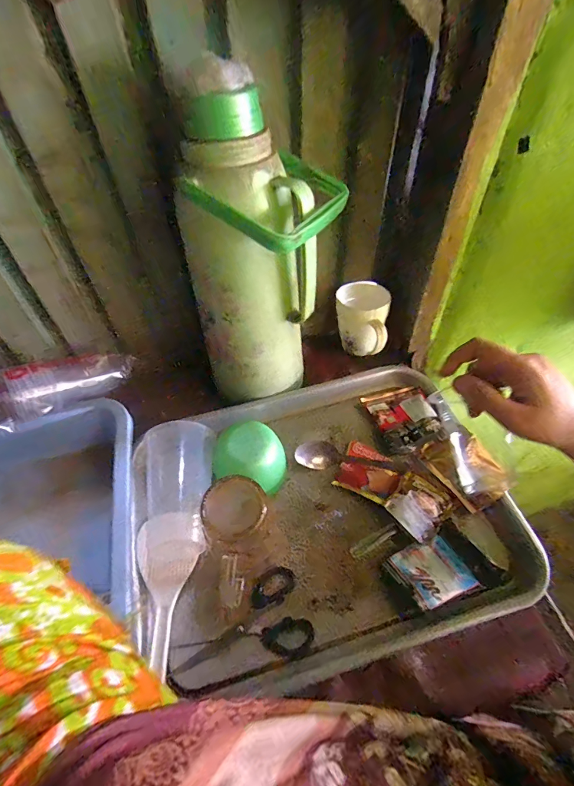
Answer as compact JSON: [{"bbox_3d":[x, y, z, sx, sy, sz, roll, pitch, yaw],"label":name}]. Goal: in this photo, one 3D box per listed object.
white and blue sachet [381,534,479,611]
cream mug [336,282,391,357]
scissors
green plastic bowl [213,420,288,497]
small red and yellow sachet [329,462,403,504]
[{"bbox_3d":[0.152,0.187,0.395,0.074,0.012,0.063,-17,38,-21],"label":"white and blue sachet"},{"bbox_3d":[0.117,-0.112,0.594,0.080,0.085,0.094,8,52,9],"label":"cream mug"},{"bbox_3d":[-0.047,0.243,0.388,0.134,0.015,0.079,-17,52,-11],"label":"scissors"},{"bbox_3d":[-0.047,0.086,0.461,0.088,0.070,0.071,9,52,10],"label":"green plastic bowl"},{"bbox_3d":[0.101,0.110,0.475,0.071,0.016,0.046,23,55,19],"label":"small red and yellow sachet"}]

